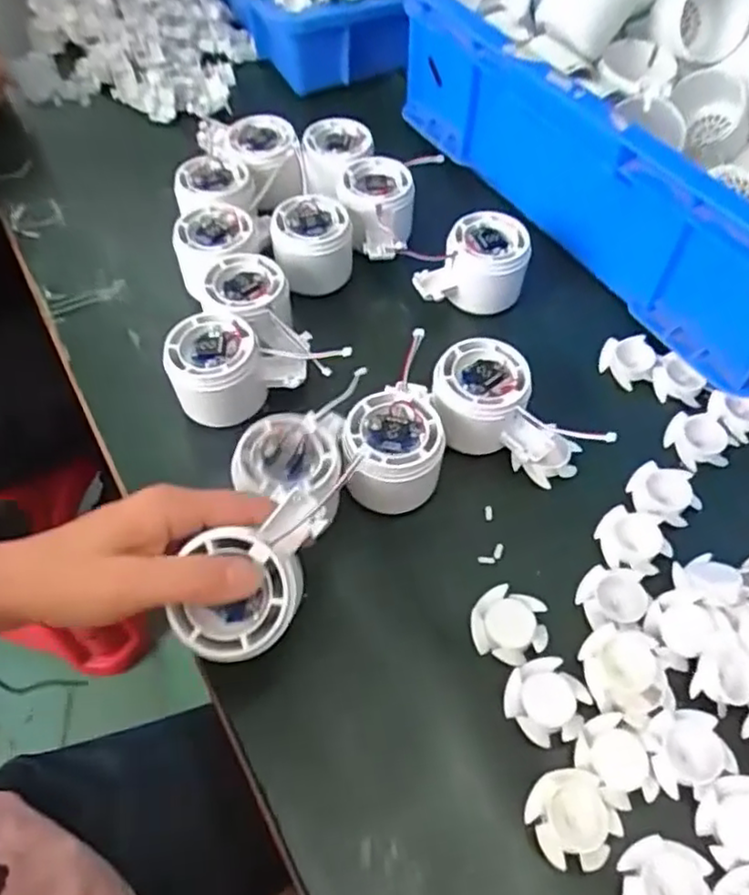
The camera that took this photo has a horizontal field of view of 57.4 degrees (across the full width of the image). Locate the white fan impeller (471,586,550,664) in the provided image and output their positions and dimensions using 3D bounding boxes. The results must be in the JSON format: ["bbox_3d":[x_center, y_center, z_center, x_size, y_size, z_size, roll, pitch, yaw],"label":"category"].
[{"bbox_3d":[0.073,0.097,0.370,0.040,0.011,0.039,24,60,15],"label":"white fan impeller"}]

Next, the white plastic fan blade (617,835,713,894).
[{"bbox_3d":[0.129,0.196,0.301,0.036,0.011,0.040,2,57,1],"label":"white plastic fan blade"}]

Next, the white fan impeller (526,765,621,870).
[{"bbox_3d":[0.092,0.173,0.318,0.038,0.014,0.040,0,57,0],"label":"white fan impeller"}]

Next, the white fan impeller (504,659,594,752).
[{"bbox_3d":[0.087,0.129,0.348,0.038,0.014,0.039,0,57,0],"label":"white fan impeller"}]

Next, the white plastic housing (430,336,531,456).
[{"bbox_3d":[0.065,-0.029,0.430,0.058,0.053,0.058,-1,57,-1],"label":"white plastic housing"}]

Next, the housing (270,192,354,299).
[{"bbox_3d":[-0.045,-0.143,0.510,0.058,0.062,0.063,-7,57,-5],"label":"housing"}]

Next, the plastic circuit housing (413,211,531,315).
[{"bbox_3d":[0.070,-0.130,0.501,0.080,0.055,0.059,1,57,1],"label":"plastic circuit housing"}]

